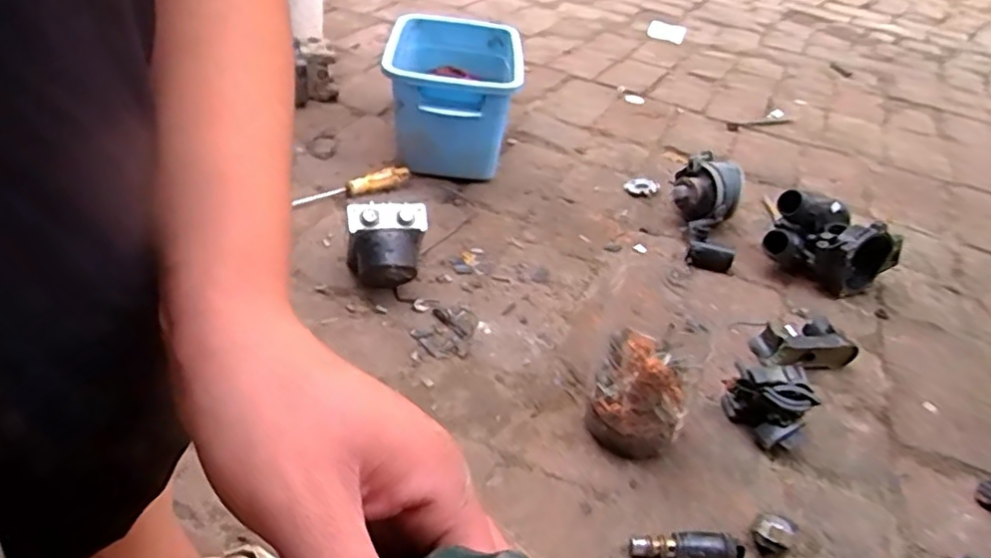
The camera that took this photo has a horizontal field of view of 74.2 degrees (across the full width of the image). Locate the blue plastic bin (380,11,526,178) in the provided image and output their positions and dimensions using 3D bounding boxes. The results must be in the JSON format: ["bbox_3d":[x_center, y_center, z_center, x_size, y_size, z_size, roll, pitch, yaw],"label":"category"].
[{"bbox_3d":[-0.066,-0.277,1.032,0.190,0.168,0.294,5,37,-4],"label":"blue plastic bin"}]

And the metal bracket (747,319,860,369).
[{"bbox_3d":[0.348,0.074,0.741,0.106,0.034,0.058,0,38,-10],"label":"metal bracket"}]

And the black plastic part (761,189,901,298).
[{"bbox_3d":[0.443,-0.044,0.866,0.159,0.101,0.102,26,41,22],"label":"black plastic part"}]

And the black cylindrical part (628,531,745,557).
[{"bbox_3d":[0.153,0.219,0.526,0.086,0.022,0.024,6,37,-3],"label":"black cylindrical part"}]

